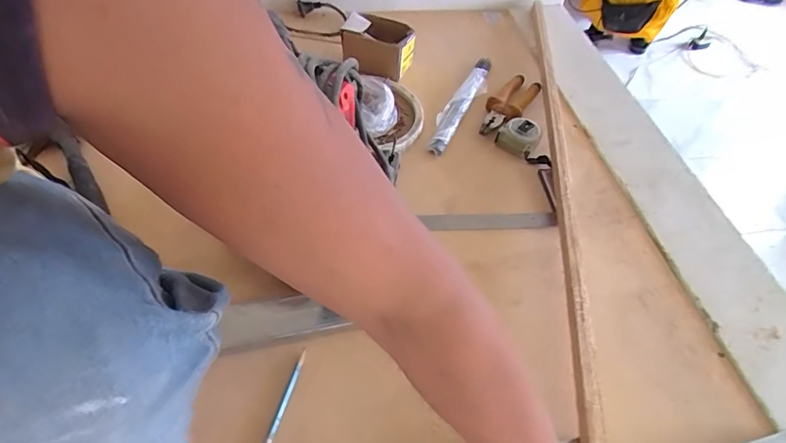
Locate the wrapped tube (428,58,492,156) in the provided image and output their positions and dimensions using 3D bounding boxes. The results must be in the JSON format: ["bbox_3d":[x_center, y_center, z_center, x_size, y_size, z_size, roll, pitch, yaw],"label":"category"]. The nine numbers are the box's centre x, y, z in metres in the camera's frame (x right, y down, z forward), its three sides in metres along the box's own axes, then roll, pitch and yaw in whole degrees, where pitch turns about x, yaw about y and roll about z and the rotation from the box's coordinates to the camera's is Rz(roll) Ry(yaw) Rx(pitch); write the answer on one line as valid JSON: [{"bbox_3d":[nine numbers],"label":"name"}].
[{"bbox_3d":[0.120,-0.208,0.786,0.041,0.033,0.250,25,54,14],"label":"wrapped tube"}]

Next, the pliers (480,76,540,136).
[{"bbox_3d":[0.204,-0.205,0.788,0.062,0.034,0.185,28,55,16],"label":"pliers"}]

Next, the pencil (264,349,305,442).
[{"bbox_3d":[-0.116,0.191,0.483,0.009,0.006,0.104,15,52,6],"label":"pencil"}]

